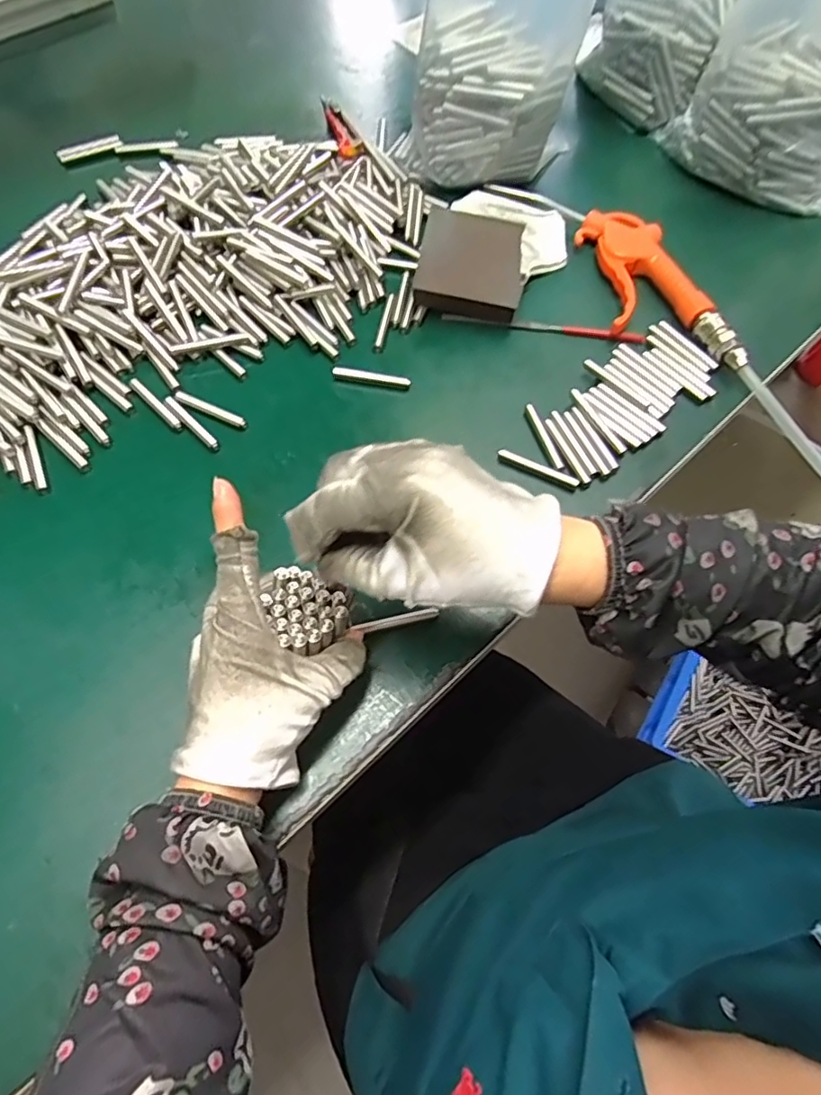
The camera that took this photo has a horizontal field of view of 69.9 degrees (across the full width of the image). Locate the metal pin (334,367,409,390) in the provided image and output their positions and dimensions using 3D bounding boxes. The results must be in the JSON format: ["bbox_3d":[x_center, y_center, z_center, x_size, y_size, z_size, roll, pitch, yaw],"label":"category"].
[{"bbox_3d":[-0.030,-0.127,0.439,0.058,0.006,0.009,12,63,5],"label":"metal pin"}]

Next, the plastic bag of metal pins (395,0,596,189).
[{"bbox_3d":[0.073,-0.415,0.475,0.135,0.203,0.120,7,65,3],"label":"plastic bag of metal pins"}]

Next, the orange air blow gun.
[{"bbox_3d":[0.187,-0.208,0.470,0.073,0.023,0.180,-11,64,-7],"label":"orange air blow gun"}]

